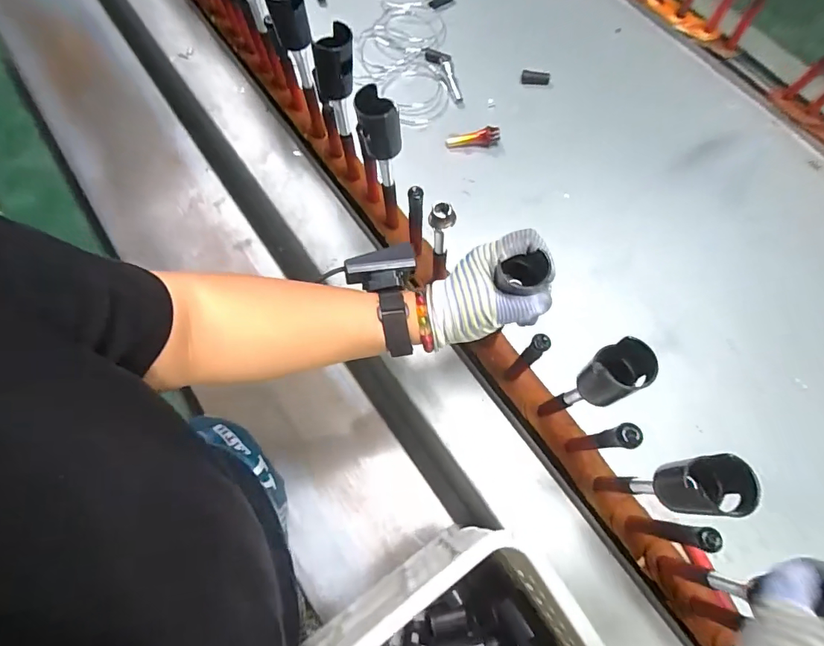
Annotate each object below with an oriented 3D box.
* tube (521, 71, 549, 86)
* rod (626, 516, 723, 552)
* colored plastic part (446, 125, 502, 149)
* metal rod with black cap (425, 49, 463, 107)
[{"bbox_3d":[0.210,-0.415,0.775,0.046,0.018,0.023,11,70,2],"label":"tube"},{"bbox_3d":[0.248,0.203,0.444,0.020,0.137,0.019,9,70,2],"label":"rod"},{"bbox_3d":[0.097,-0.297,0.732,0.084,0.023,0.031,-1,70,-2],"label":"colored plastic part"},{"bbox_3d":[0.062,-0.422,0.773,0.029,0.021,0.131,-25,72,-10],"label":"metal rod with black cap"}]

